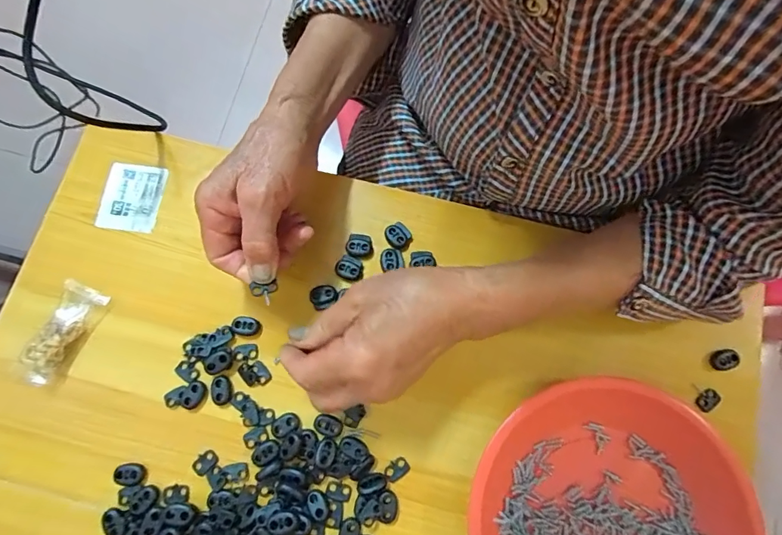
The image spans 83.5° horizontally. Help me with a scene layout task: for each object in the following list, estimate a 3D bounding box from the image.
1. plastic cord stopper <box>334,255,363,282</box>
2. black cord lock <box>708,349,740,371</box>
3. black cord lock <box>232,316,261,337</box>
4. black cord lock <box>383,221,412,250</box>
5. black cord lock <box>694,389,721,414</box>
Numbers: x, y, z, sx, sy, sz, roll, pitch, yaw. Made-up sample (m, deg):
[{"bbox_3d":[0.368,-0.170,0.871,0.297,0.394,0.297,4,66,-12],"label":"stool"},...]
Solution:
[{"bbox_3d":[-0.034,0.001,0.360,0.022,0.006,0.021,0,76,0],"label":"plastic cord stopper"},{"bbox_3d":[0.262,0.073,0.346,0.018,0.011,0.015,-5,76,-1],"label":"black cord lock"},{"bbox_3d":[-0.115,0.047,0.348,0.021,0.004,0.014,15,77,4],"label":"black cord lock"},{"bbox_3d":[0.005,-0.027,0.366,0.019,0.005,0.020,-43,80,-10],"label":"black cord lock"},{"bbox_3d":[0.245,0.103,0.339,0.019,0.004,0.012,-46,56,1],"label":"black cord lock"}]

